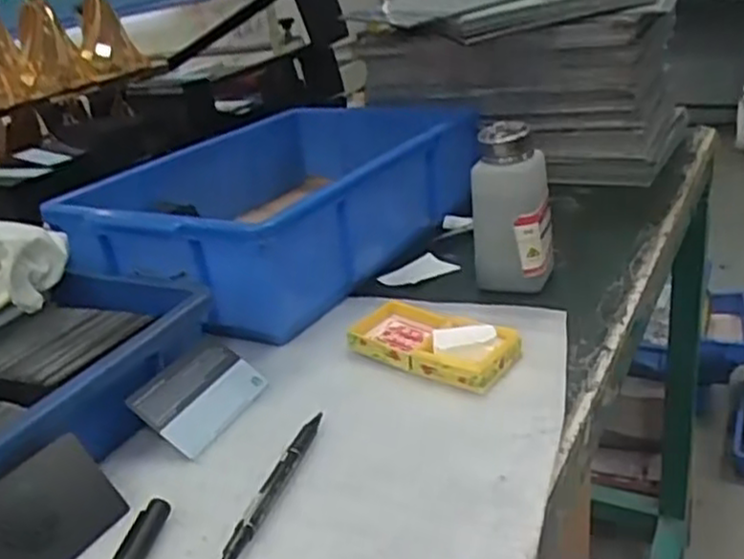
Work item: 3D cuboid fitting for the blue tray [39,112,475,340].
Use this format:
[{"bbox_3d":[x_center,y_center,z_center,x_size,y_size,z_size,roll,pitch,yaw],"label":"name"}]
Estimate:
[{"bbox_3d":[-0.080,-0.074,0.689,0.240,0.090,0.417,15,33,36],"label":"blue tray"}]

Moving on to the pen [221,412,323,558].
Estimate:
[{"bbox_3d":[-0.051,0.109,0.403,0.011,0.010,0.121,4,28,19],"label":"pen"}]

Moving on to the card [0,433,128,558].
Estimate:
[{"bbox_3d":[-0.168,0.121,0.368,0.004,0.055,0.086,-24,10,41],"label":"card"}]

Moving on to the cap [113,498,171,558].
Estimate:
[{"bbox_3d":[-0.116,0.130,0.375,0.014,0.011,0.045,2,27,16],"label":"cap"}]

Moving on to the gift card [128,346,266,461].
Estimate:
[{"bbox_3d":[-0.108,0.071,0.474,0.054,0.005,0.081,37,37,5],"label":"gift card"}]

